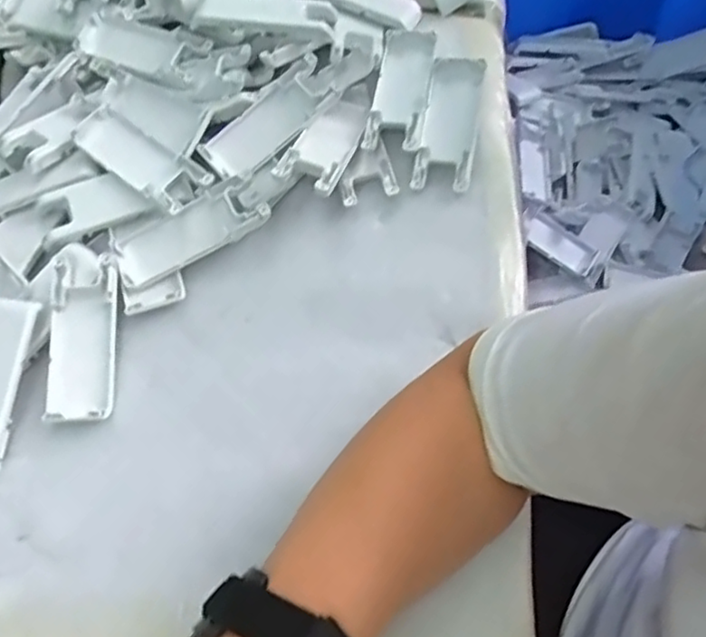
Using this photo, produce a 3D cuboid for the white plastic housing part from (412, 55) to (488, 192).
[{"bbox_3d":[0.068,-0.138,0.475,0.038,0.011,0.099,10,80,6],"label":"white plastic housing part"}]

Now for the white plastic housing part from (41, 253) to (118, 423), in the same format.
[{"bbox_3d":[-0.170,0.011,0.427,0.042,0.009,0.106,-1,76,1],"label":"white plastic housing part"}]

